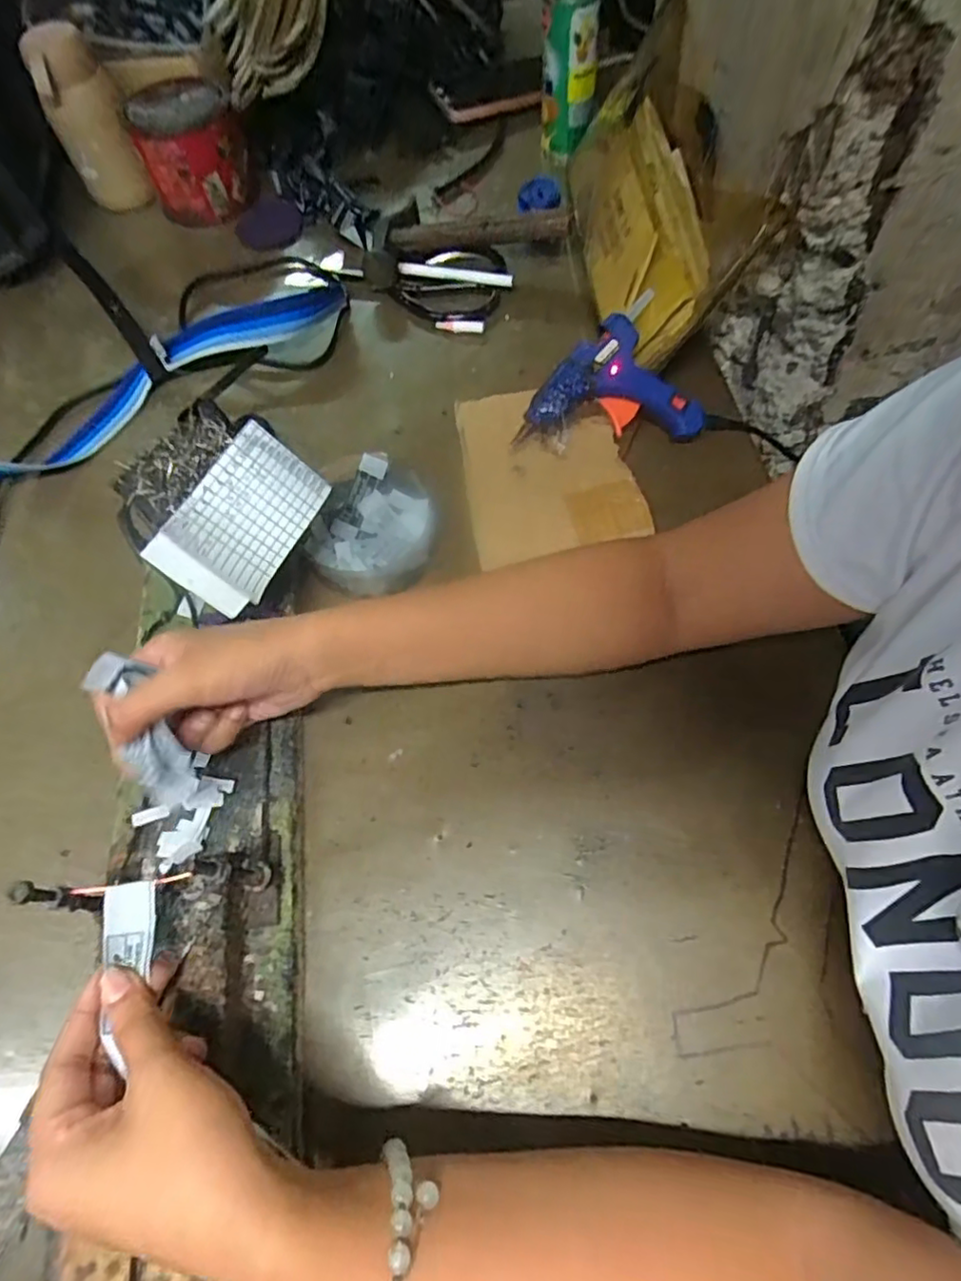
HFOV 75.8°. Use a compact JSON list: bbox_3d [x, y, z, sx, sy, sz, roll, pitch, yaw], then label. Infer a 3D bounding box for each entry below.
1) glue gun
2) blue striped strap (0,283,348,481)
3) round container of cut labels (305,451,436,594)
[{"bbox_3d":[0.096,-0.201,0.456,0.138,0.023,0.102,-3,100,-4],"label":"glue gun"},{"bbox_3d":[-0.268,-0.228,0.519,0.331,0.045,0.067,-33,67,-12],"label":"blue striped strap"},{"bbox_3d":[-0.078,-0.083,0.441,0.085,0.043,0.093,-1,64,3],"label":"round container of cut labels"}]

